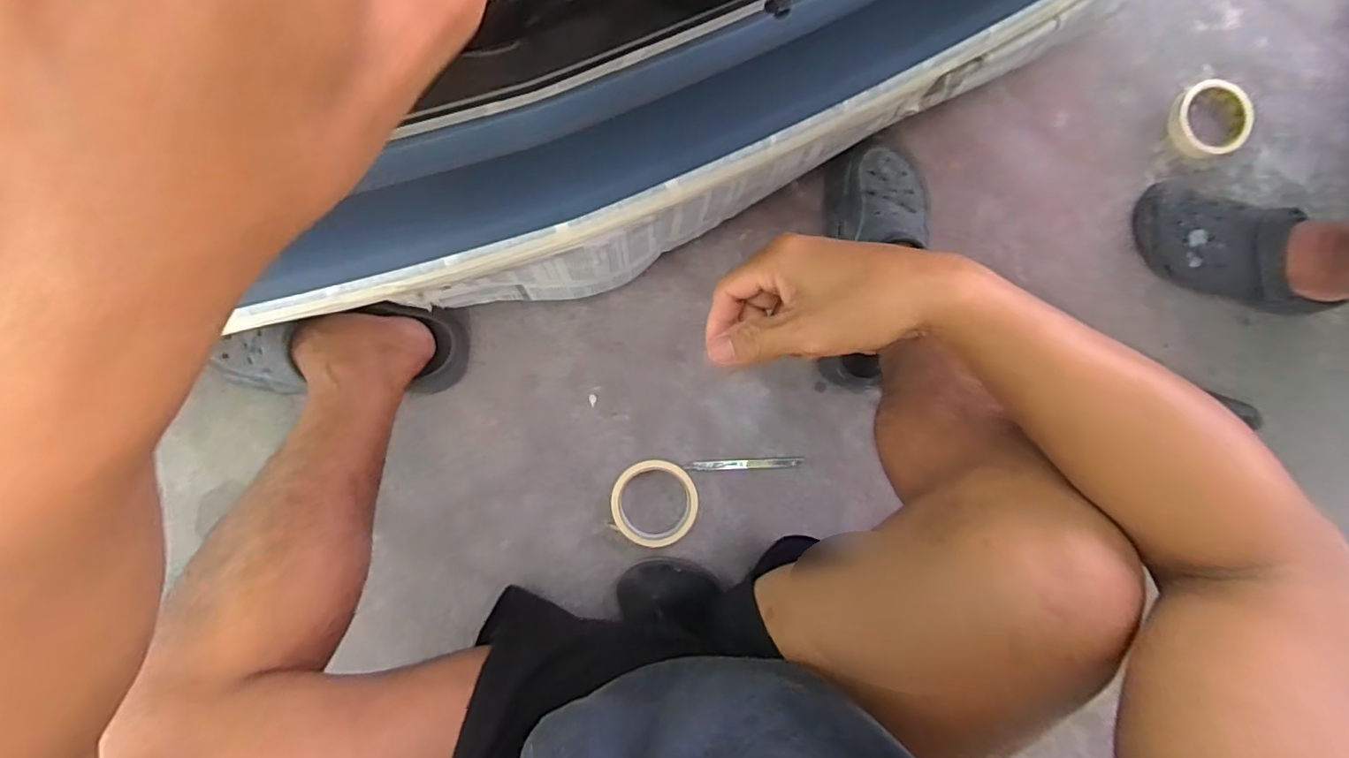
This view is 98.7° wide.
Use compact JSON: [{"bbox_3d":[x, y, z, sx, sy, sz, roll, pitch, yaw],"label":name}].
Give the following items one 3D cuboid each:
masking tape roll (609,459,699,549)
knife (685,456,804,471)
[{"bbox_3d":[-0.023,0.142,0.661,0.097,0.019,0.097,0,85,-3],"label":"masking tape roll"},{"bbox_3d":[0.085,0.101,0.684,0.140,0.004,0.013,-1,86,-4],"label":"knife"}]

